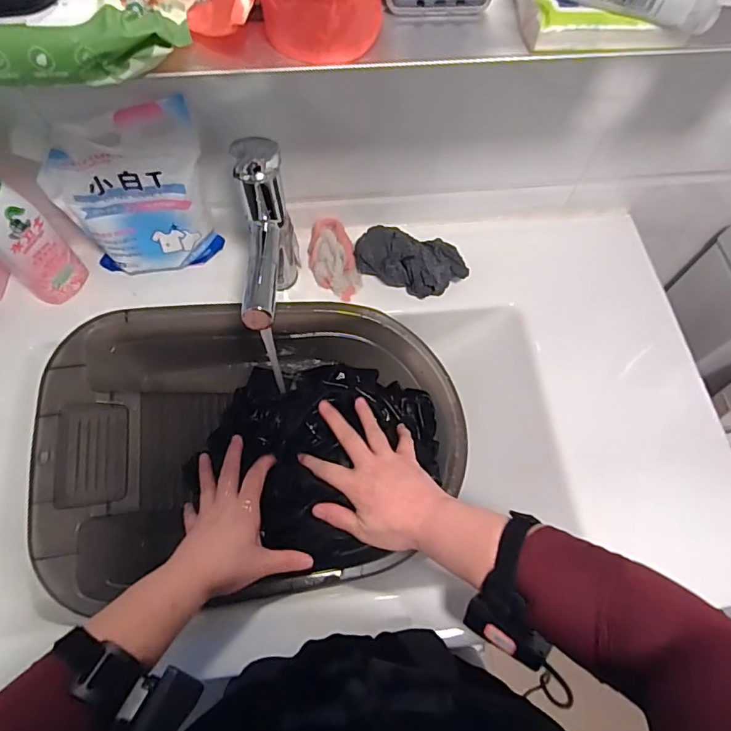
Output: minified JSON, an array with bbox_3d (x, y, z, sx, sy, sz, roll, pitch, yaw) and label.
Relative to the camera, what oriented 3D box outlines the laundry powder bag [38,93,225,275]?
[{"bbox_3d":[-0.248,-0.178,0.543,0.159,0.200,0.047,-16,68,-9],"label":"laundry powder bag"}]

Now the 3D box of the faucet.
[{"bbox_3d":[-0.098,-0.106,0.523,0.051,0.191,0.176,-7,67,-5],"label":"faucet"}]

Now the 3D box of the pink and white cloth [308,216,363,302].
[{"bbox_3d":[-0.043,-0.141,0.634,0.057,0.037,0.110,-16,68,-9],"label":"pink and white cloth"}]

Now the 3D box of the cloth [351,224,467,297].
[{"bbox_3d":[0.057,-0.133,0.620,0.142,0.059,0.072,20,67,7],"label":"cloth"}]

